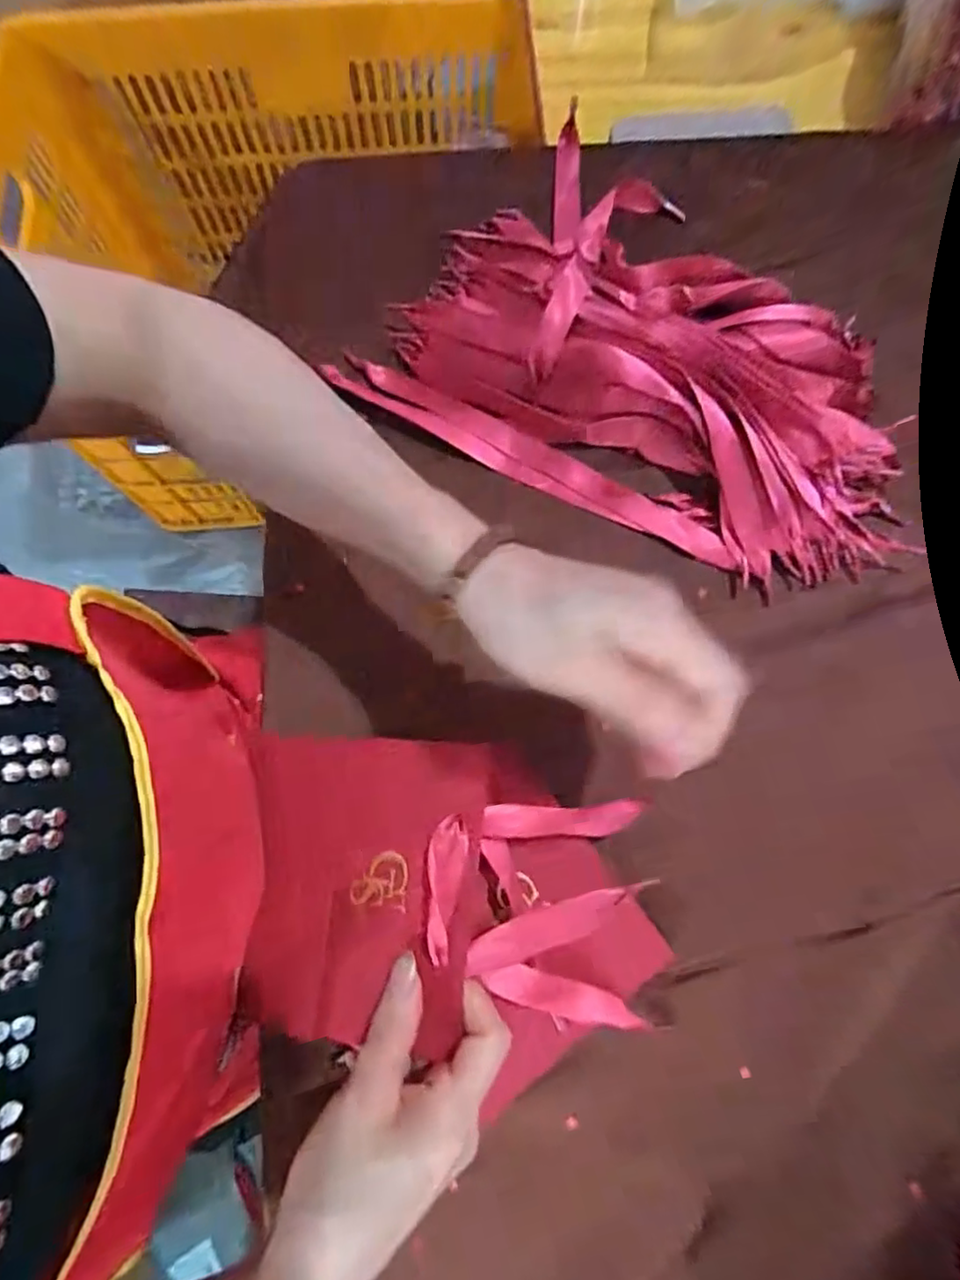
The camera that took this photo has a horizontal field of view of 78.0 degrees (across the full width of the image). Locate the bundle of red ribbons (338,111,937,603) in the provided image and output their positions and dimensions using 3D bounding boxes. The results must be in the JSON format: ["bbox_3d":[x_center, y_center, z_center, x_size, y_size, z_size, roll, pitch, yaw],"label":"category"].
[{"bbox_3d":[0.125,-0.197,0.394,0.355,0.046,0.252,25,75,6],"label":"bundle of red ribbons"}]

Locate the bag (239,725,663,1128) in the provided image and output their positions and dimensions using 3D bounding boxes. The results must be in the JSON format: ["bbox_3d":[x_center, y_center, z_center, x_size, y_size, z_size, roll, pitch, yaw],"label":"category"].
[{"bbox_3d":[-0.014,0.130,0.297,0.199,0.045,0.157,0,74,-1],"label":"bag"}]

